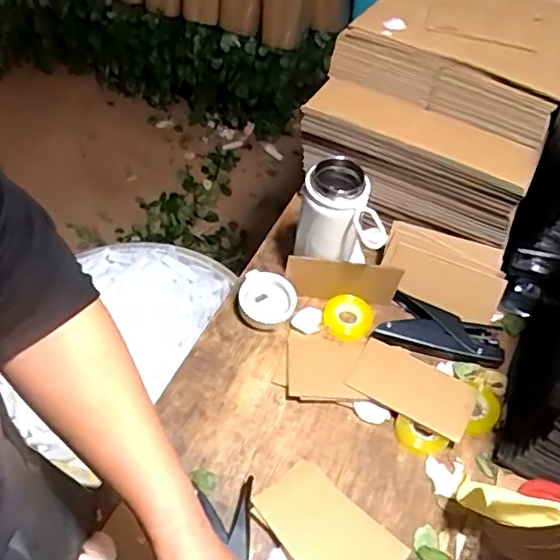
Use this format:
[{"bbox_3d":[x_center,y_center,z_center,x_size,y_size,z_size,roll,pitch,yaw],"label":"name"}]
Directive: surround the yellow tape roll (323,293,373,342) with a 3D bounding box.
[{"bbox_3d":[0.083,0.047,0.730,0.060,0.015,0.060,-1,67,1],"label":"yellow tape roll"}]

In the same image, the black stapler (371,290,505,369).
[{"bbox_3d":[0.195,0.064,0.718,0.143,0.028,0.063,18,52,8],"label":"black stapler"}]

